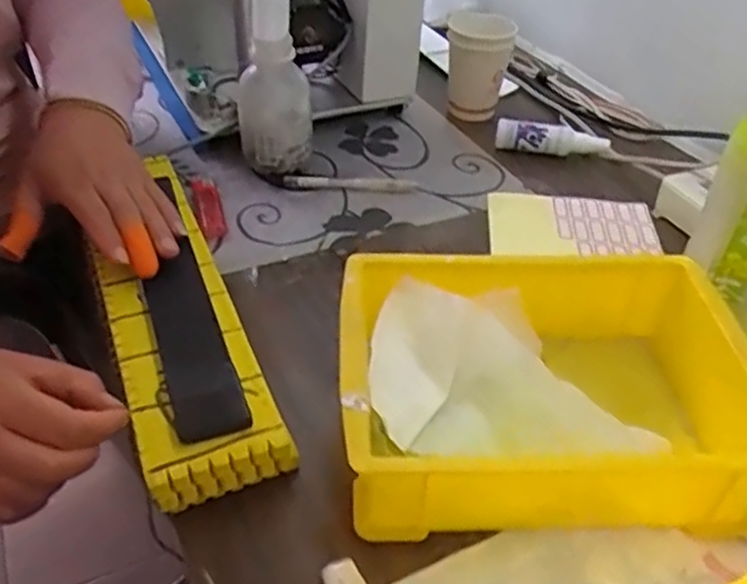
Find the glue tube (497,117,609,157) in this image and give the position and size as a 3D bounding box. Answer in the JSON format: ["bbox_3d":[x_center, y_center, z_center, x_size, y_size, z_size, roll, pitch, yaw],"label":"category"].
[{"bbox_3d":[0.182,-0.160,0.729,0.110,0.026,0.023,5,40,3],"label":"glue tube"}]

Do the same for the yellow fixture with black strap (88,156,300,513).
[{"bbox_3d":[-0.153,0.003,0.521,0.086,0.048,0.346,-15,43,-20],"label":"yellow fixture with black strap"}]

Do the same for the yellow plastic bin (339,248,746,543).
[{"bbox_3d":[0.102,0.057,0.442,0.240,0.071,0.174,0,40,-3],"label":"yellow plastic bin"}]

